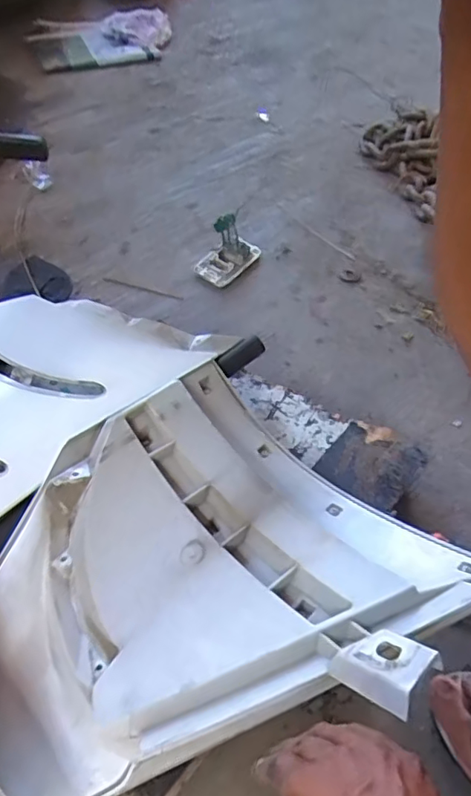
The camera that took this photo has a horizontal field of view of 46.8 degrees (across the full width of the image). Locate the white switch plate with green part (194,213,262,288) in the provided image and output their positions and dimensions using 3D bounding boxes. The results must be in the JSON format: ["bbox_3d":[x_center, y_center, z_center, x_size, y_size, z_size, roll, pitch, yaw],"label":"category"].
[{"bbox_3d":[-0.012,-0.247,0.895,0.067,0.072,0.116,37,62,18],"label":"white switch plate with green part"}]

